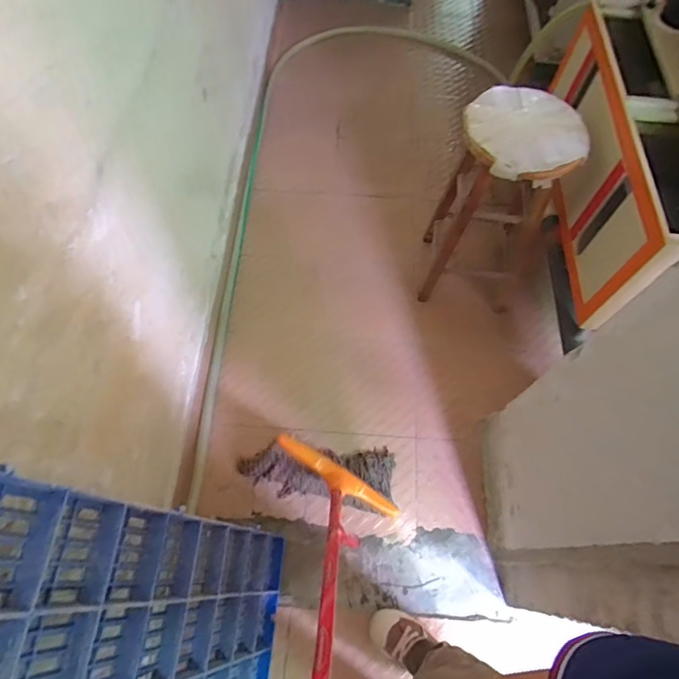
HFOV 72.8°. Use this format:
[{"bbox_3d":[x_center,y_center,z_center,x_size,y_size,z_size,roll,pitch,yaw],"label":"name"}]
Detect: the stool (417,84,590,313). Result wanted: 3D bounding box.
[{"bbox_3d":[0.416,-0.344,1.275,0.320,0.582,0.262,10,64,5],"label":"stool"}]

